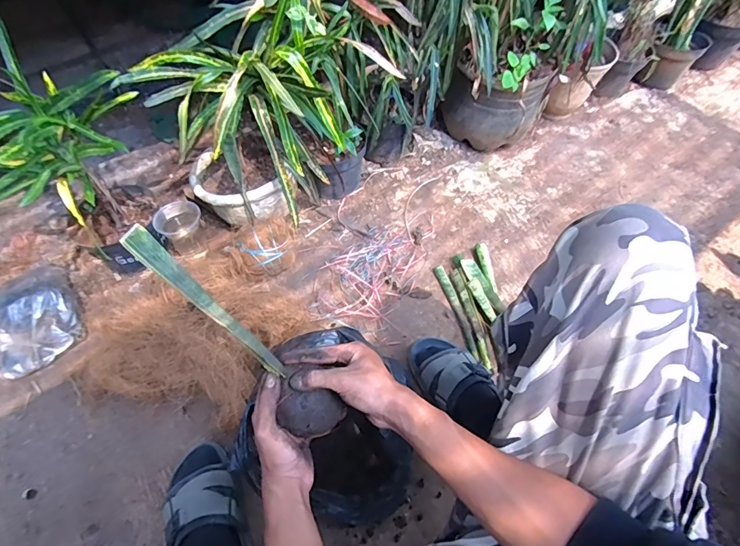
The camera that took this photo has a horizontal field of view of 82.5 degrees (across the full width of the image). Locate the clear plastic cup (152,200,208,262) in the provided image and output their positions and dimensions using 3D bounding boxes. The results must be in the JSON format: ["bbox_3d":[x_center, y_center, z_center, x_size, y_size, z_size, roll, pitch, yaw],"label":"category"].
[{"bbox_3d":[-0.380,-0.079,0.885,0.092,0.107,0.094,-1,55,1],"label":"clear plastic cup"}]

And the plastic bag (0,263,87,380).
[{"bbox_3d":[-0.658,0.095,0.793,0.204,0.097,0.164,-32,60,-19],"label":"plastic bag"}]

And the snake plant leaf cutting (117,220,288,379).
[{"bbox_3d":[-0.144,0.036,0.393,0.007,0.199,0.019,4,49,48],"label":"snake plant leaf cutting"}]

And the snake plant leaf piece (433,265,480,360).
[{"bbox_3d":[0.176,0.075,0.852,0.021,0.018,0.211,-14,60,-8],"label":"snake plant leaf piece"}]

